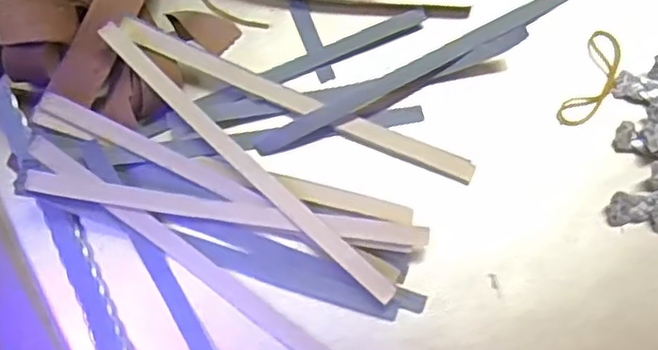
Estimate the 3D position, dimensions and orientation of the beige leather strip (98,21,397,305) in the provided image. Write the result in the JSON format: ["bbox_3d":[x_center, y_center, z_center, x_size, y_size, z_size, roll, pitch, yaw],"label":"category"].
[{"bbox_3d":[-0.036,-0.005,0.296,0.169,0.032,0.010,42,78,12],"label":"beige leather strip"}]

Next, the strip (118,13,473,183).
[{"bbox_3d":[-0.013,-0.034,0.308,0.167,0.024,0.012,20,75,7],"label":"strip"}]

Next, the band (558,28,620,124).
[{"bbox_3d":[0.126,-0.045,0.323,0.018,0.005,0.052,25,75,8],"label":"band"}]

